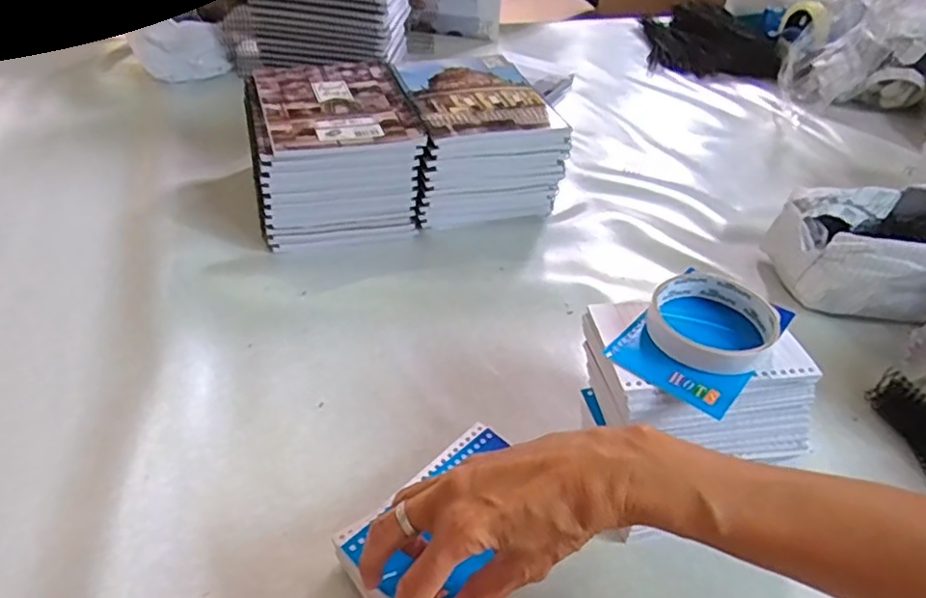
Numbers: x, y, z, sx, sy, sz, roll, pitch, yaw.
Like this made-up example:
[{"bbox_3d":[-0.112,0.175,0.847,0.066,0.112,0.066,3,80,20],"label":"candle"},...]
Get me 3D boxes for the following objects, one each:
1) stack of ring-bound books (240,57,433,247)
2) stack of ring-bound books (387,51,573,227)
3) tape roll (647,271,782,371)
[{"bbox_3d":[-0.144,-0.163,0.691,0.164,0.117,0.192,-8,42,-16],"label":"stack of ring-bound books"},{"bbox_3d":[0.011,-0.187,0.732,0.160,0.116,0.201,-6,41,-13],"label":"stack of ring-bound books"},{"bbox_3d":[0.162,0.016,0.414,0.081,0.026,0.081,3,40,-3],"label":"tape roll"}]

